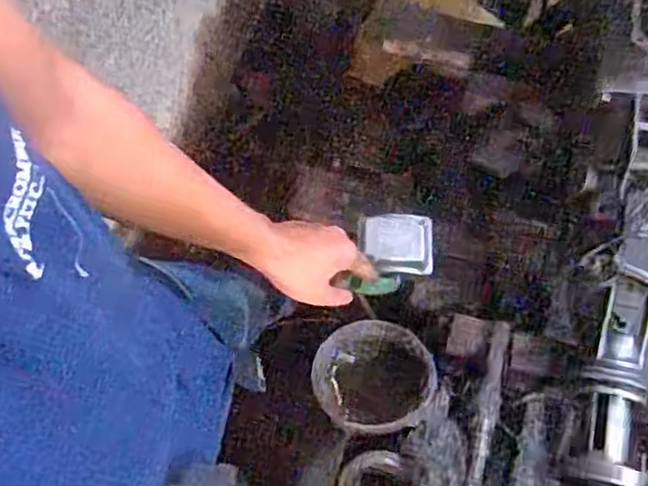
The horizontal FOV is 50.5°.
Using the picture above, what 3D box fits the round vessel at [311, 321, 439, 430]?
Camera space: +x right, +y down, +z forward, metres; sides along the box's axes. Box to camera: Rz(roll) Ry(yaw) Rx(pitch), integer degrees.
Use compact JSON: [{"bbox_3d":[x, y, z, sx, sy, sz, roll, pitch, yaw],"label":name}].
[{"bbox_3d":[0.059,0.150,0.745,0.130,0.055,0.113,6,66,22],"label":"round vessel"}]

